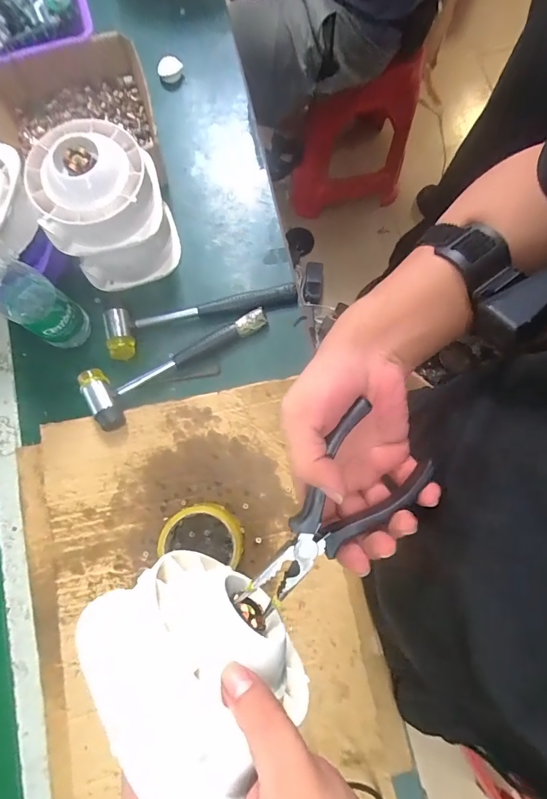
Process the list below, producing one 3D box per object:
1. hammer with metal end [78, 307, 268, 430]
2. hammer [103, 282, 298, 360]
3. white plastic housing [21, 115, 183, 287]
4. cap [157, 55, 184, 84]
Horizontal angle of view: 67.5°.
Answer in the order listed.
[{"bbox_3d":[-0.128,-0.059,0.533,0.248,0.027,0.080,-34,82,-6],"label":"hammer with metal end"},{"bbox_3d":[-0.092,-0.109,0.549,0.257,0.038,0.060,-12,80,-3],"label":"hammer"},{"bbox_3d":[-0.202,-0.238,0.496,0.132,0.145,0.134,0,79,-1],"label":"white plastic housing"},{"bbox_3d":[-0.157,-0.504,0.624,0.037,0.020,0.030,-14,80,-3],"label":"cap"}]

